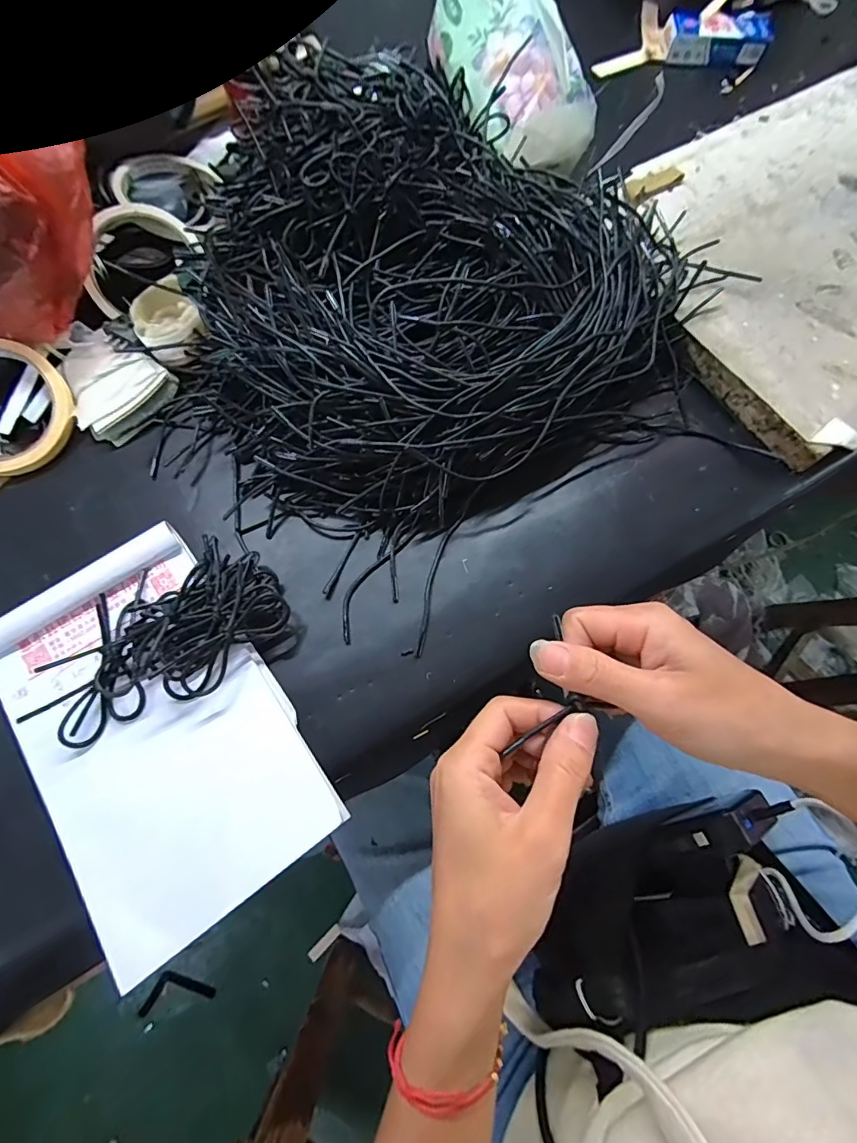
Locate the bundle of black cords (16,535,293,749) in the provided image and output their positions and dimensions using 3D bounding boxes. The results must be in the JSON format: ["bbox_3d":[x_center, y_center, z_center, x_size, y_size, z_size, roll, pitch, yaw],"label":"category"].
[{"bbox_3d":[-0.160,0.036,0.286,0.138,0.034,0.086,-33,75,-11],"label":"bundle of black cords"}]

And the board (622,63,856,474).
[{"bbox_3d":[0.364,-0.291,0.408,0.394,0.032,0.312,-31,75,-11],"label":"board"}]

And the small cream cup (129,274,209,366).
[{"bbox_3d":[-0.191,-0.183,0.350,0.046,0.029,0.048,0,71,-1],"label":"small cream cup"}]

